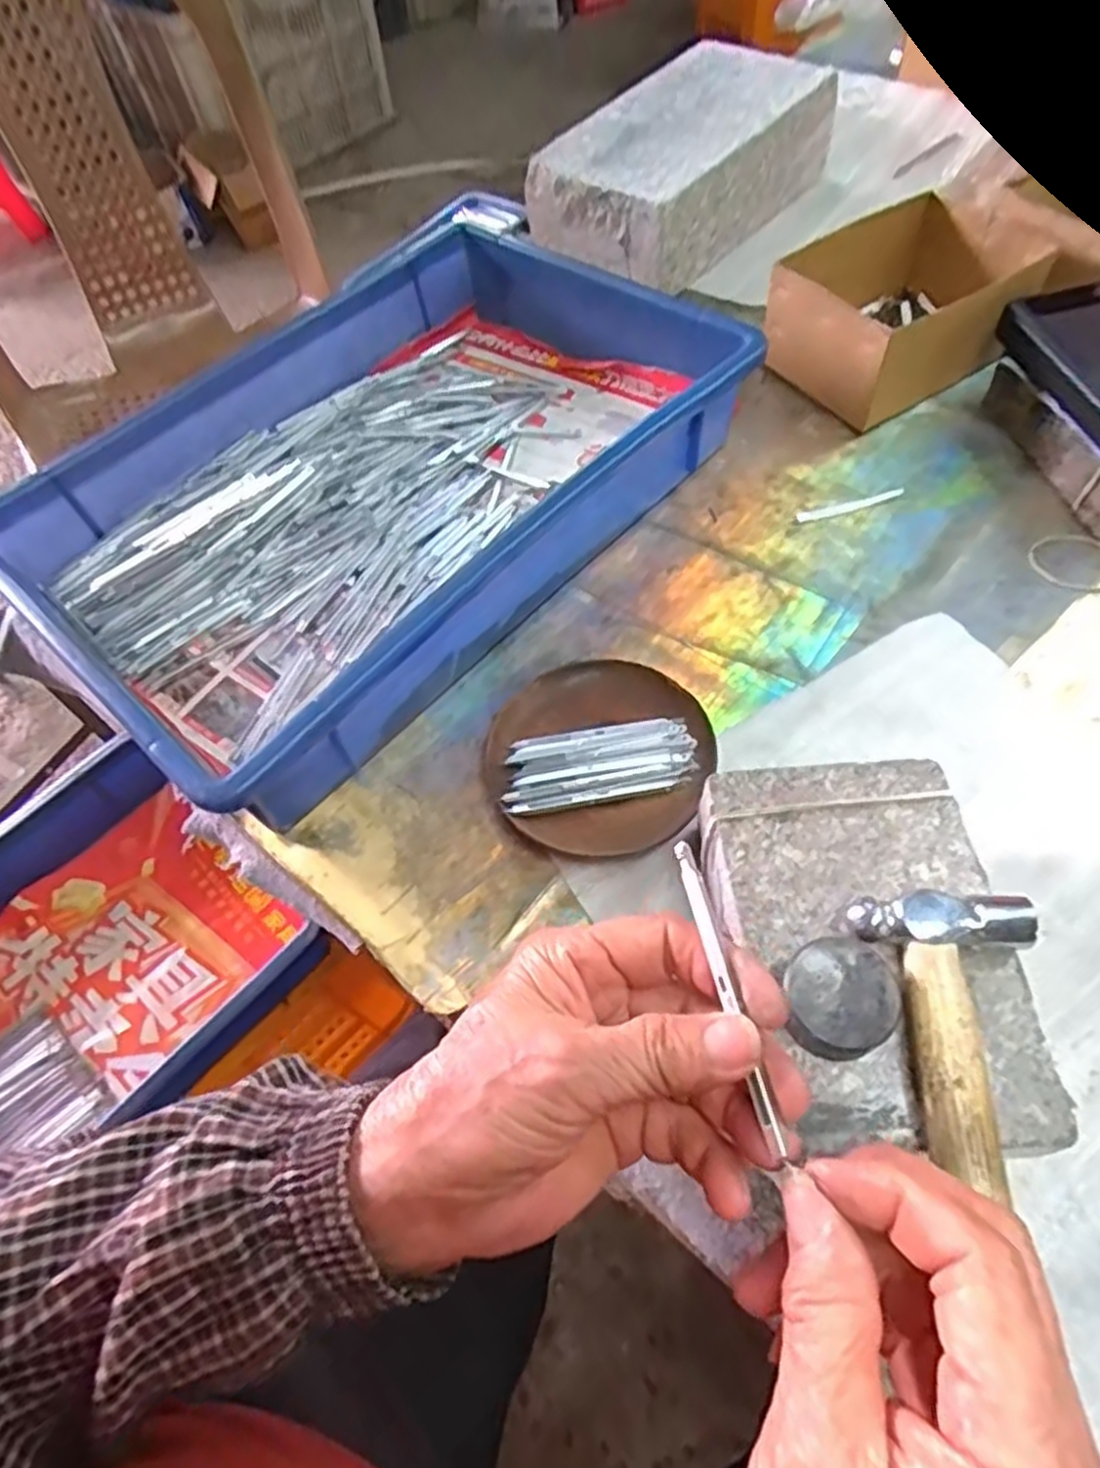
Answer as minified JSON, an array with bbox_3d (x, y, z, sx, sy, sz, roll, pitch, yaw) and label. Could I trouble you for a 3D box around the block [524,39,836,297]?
[{"bbox_3d":[0.111,-0.477,0.643,0.139,0.076,0.244,37,69,24],"label":"block"}]

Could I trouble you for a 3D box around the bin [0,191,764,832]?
[{"bbox_3d":[-0.099,-0.167,0.492,0.276,0.079,0.429,38,69,24],"label":"bin"}]

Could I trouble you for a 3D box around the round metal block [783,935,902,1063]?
[{"bbox_3d":[0.101,0.093,0.272,0.035,0.020,0.038,-3,59,4],"label":"round metal block"}]

